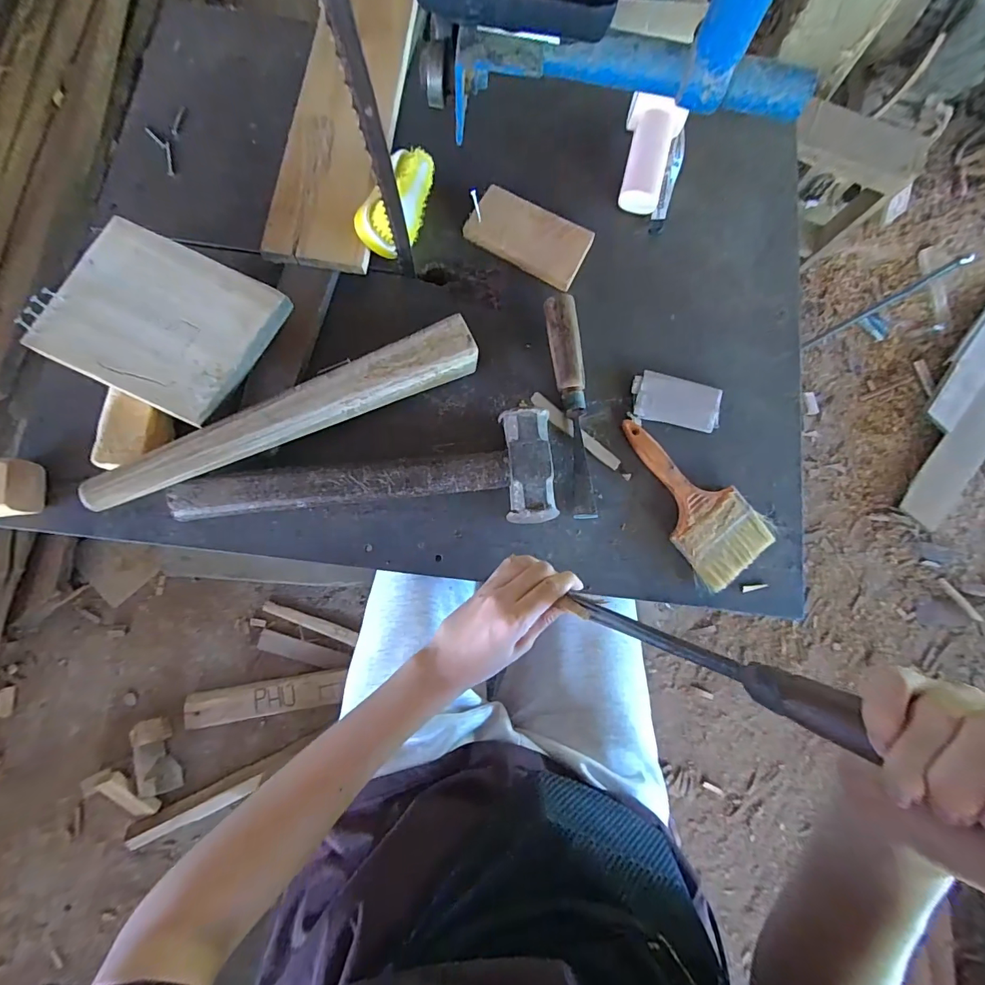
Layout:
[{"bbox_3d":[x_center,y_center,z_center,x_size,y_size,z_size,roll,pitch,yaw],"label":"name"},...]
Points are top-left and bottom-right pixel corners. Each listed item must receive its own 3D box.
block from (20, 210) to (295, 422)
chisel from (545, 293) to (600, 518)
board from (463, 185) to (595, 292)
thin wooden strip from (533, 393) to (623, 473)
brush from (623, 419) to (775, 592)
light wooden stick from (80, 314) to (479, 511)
[{"bbox_3d":[-0.299,-0.156,0.406,0.174,0.024,0.141,24,79,1],"label":"block"},{"bbox_3d":[0.086,-0.089,0.467,0.031,0.023,0.228,-8,80,-5],"label":"chisel"},{"bbox_3d":[0.042,-0.287,0.504,0.131,0.017,0.073,30,79,2],"label":"board"},{"bbox_3d":[0.087,-0.064,0.479,0.116,0.006,0.017,39,73,-2],"label":"thin wooden strip"},{"bbox_3d":[0.205,0.001,0.471,0.089,0.020,0.184,-34,83,-9],"label":"brush"},{"bbox_3d":[-0.183,-0.075,0.422,0.363,0.049,0.054,-25,82,-8],"label":"light wooden stick"}]

